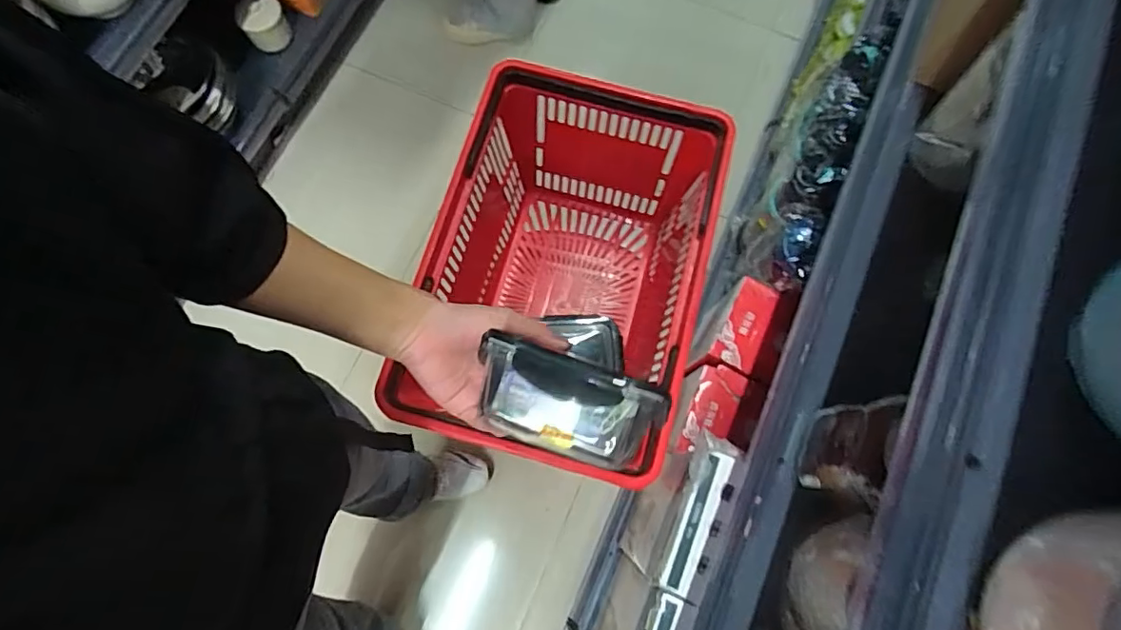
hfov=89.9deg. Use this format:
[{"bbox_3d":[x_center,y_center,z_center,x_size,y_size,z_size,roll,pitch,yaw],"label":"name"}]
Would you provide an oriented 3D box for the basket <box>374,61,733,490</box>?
[{"bbox_3d":[0.004,-0.036,0.766,0.325,0.271,0.452,14,75,3],"label":"basket"}]

